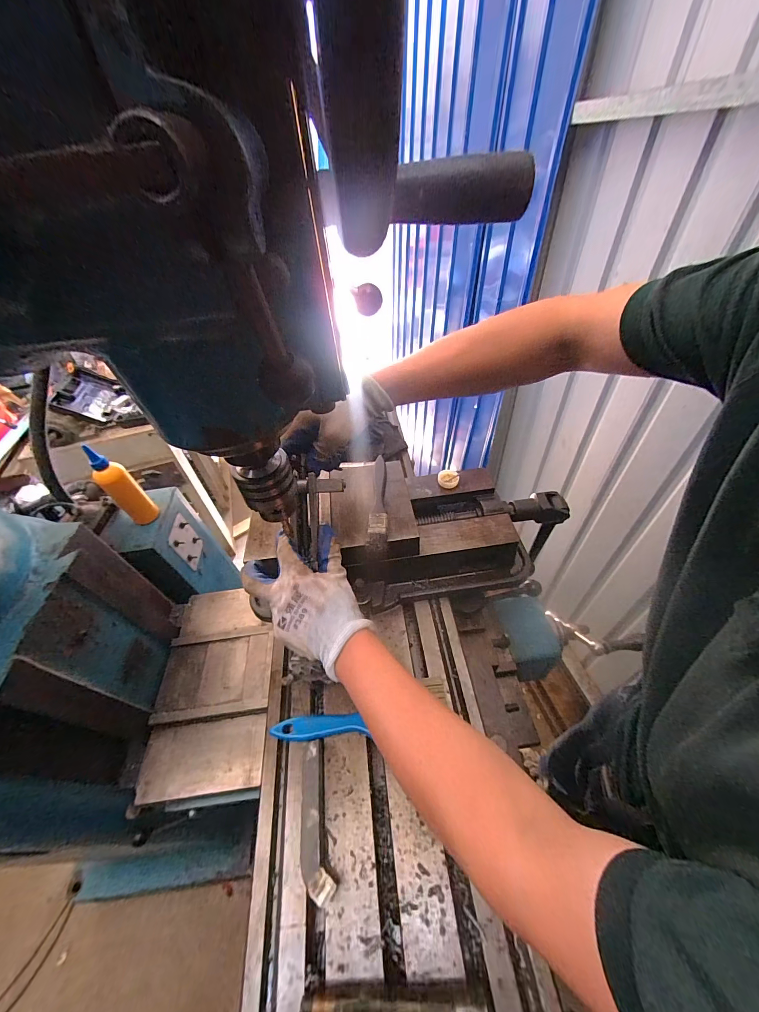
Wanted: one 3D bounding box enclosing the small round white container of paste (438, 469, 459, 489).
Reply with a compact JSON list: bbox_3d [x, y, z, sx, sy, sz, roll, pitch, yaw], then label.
[{"bbox_3d":[0.110,-0.044,0.550,0.033,0.011,0.033,-4,46,4],"label":"small round white container of paste"}]

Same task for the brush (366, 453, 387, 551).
[{"bbox_3d":[-0.001,-0.005,0.473,0.023,0.021,0.160,-3,46,5],"label":"brush"}]

